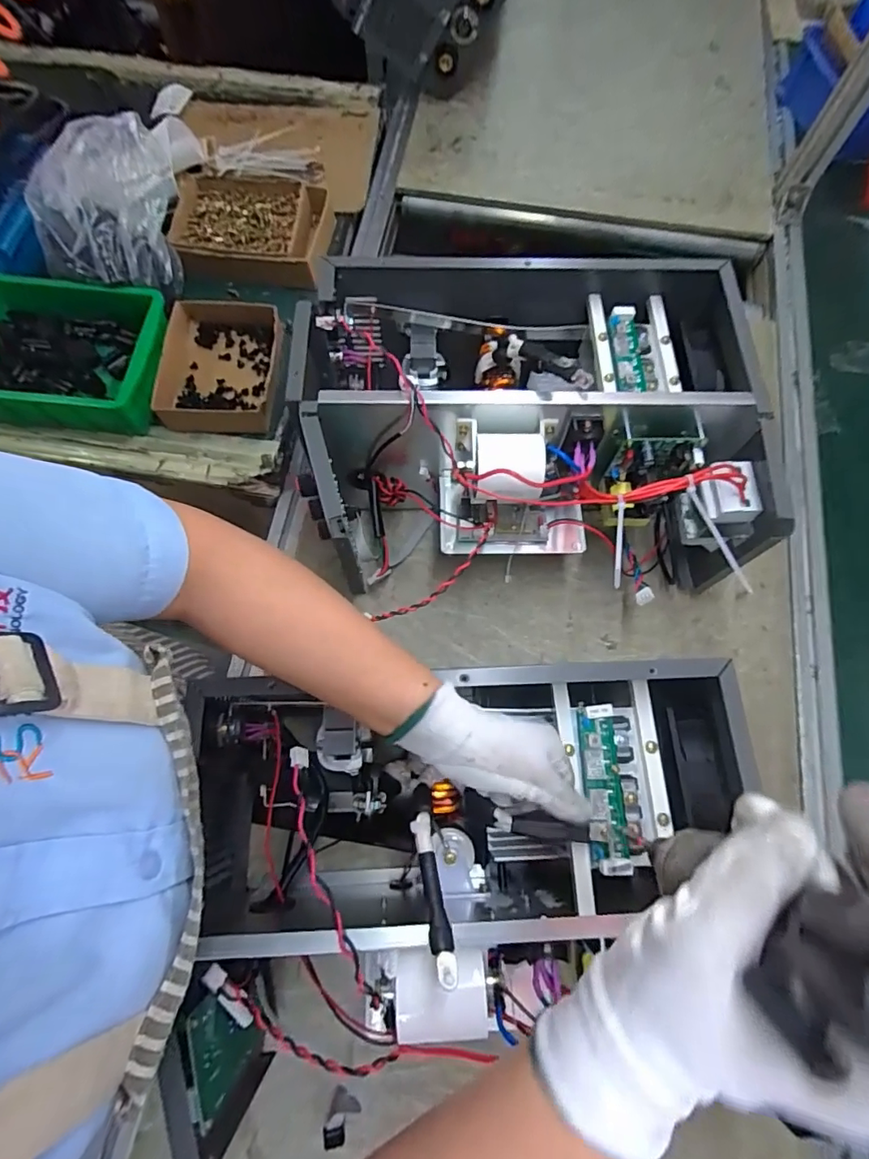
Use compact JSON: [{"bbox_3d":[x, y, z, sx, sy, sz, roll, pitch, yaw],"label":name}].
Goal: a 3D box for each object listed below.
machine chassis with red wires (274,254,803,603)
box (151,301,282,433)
[{"bbox_3d":[0.090,-0.152,0.574,0.432,0.207,0.299,1,71,0],"label":"machine chassis with red wires"},{"bbox_3d":[-0.273,-0.277,0.679,0.150,0.040,0.176,3,71,0],"label":"box"}]

